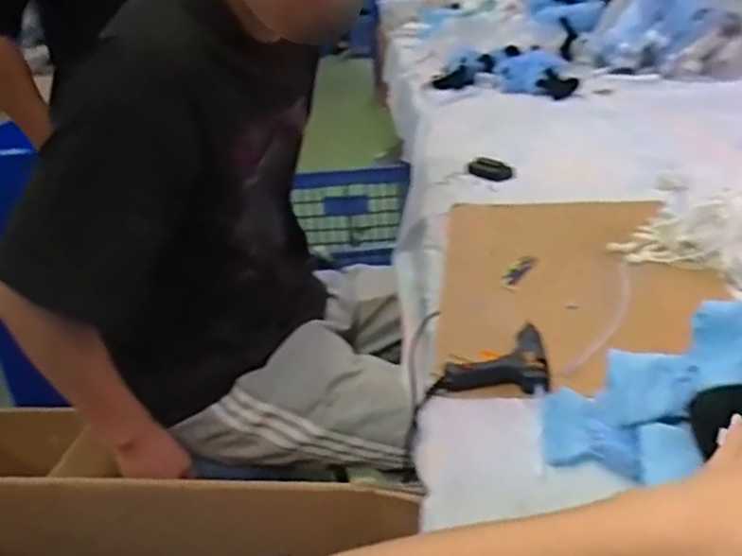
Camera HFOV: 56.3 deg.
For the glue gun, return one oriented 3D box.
[{"bbox_3d":[0.129,0.086,0.741,0.115,0.028,0.093,-1,25,10],"label":"glue gun"}]

